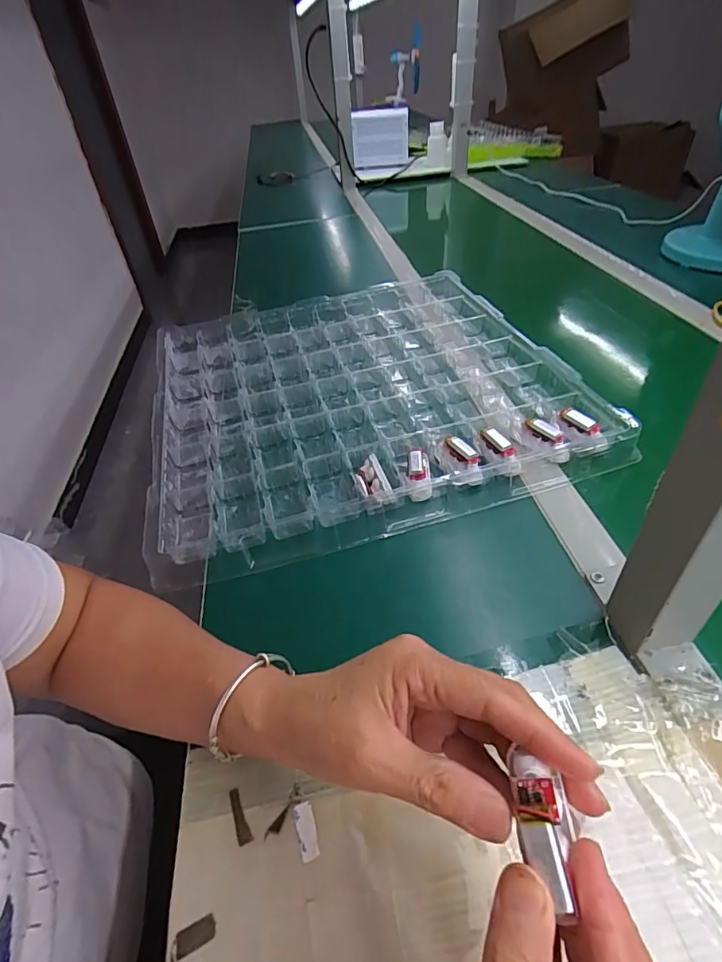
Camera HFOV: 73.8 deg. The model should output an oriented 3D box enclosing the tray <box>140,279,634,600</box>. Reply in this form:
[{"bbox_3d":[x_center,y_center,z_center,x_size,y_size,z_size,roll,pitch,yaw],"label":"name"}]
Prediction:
[{"bbox_3d":[-0.011,-0.119,0.598,0.468,0.043,0.485,-15,43,-8],"label":"tray"}]

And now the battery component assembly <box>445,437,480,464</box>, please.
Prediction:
[{"bbox_3d":[0.097,-0.030,0.465,0.015,0.014,0.044,-21,44,-15],"label":"battery component assembly"}]

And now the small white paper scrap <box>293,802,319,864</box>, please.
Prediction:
[{"bbox_3d":[-0.030,0.194,0.267,0.011,0.004,0.026,-16,43,-10],"label":"small white paper scrap"}]

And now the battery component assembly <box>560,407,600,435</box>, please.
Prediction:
[{"bbox_3d":[0.216,-0.059,0.478,0.016,0.014,0.040,-29,47,-22],"label":"battery component assembly"}]

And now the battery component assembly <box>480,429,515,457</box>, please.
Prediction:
[{"bbox_3d":[0.131,-0.037,0.468,0.013,0.013,0.042,-22,44,-16],"label":"battery component assembly"}]

